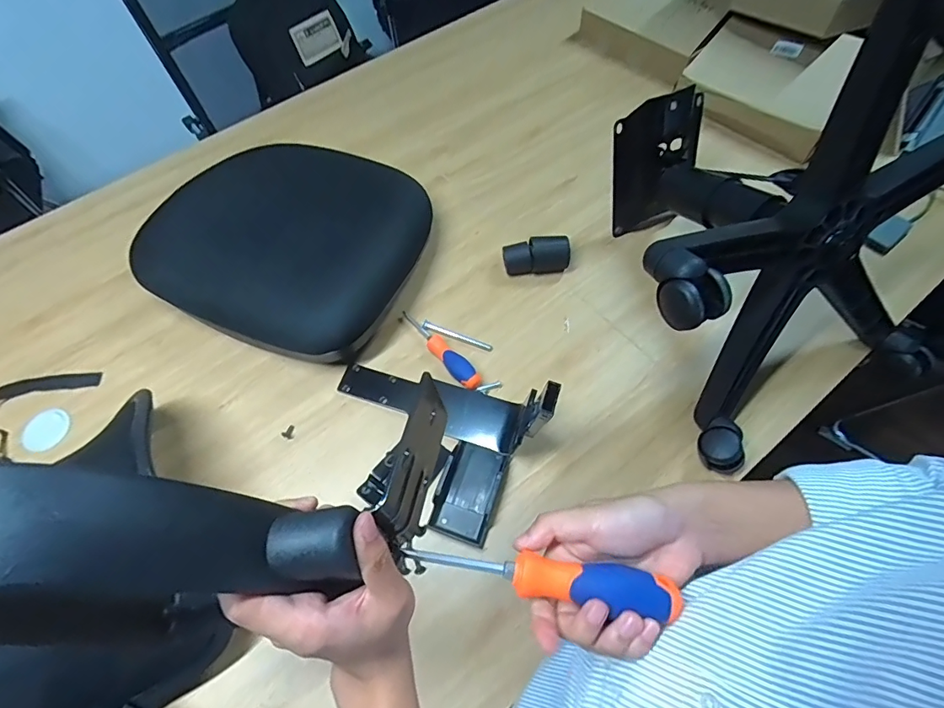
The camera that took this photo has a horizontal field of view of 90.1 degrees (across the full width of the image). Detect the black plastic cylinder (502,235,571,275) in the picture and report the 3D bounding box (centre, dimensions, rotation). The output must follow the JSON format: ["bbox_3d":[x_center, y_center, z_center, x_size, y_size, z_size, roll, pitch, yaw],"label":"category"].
[{"bbox_3d":[0.110,-0.162,0.795,0.106,0.057,0.045,-8,60,-1],"label":"black plastic cylinder"}]

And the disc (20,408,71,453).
[{"bbox_3d":[-0.654,0.116,0.721,0.063,0.004,0.064,-1,61,3],"label":"disc"}]

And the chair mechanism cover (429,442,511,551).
[{"bbox_3d":[-0.004,0.181,0.630,0.076,0.029,0.125,15,63,11],"label":"chair mechanism cover"}]

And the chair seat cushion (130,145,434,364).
[{"bbox_3d":[-0.297,-0.197,0.801,0.377,0.136,0.373,20,64,14],"label":"chair seat cushion"}]

